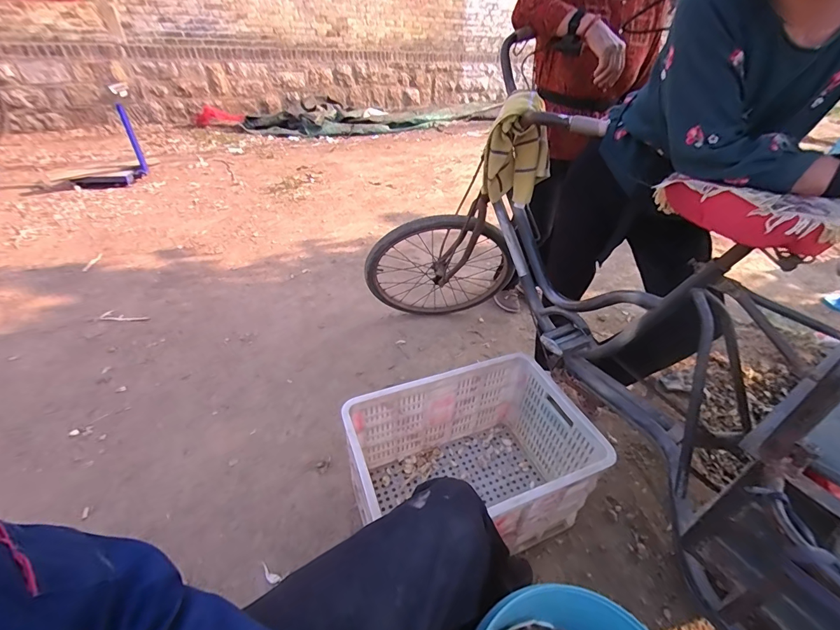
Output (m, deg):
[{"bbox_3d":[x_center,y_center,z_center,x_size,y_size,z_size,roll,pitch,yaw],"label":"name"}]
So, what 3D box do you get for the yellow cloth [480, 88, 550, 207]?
[{"bbox_3d":[0.241,-0.401,0.943,0.161,0.255,0.095,11,38,10],"label":"yellow cloth"}]

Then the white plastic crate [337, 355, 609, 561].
[{"bbox_3d":[0.122,0.358,0.915,0.517,0.285,0.348,-12,40,-18],"label":"white plastic crate"}]

